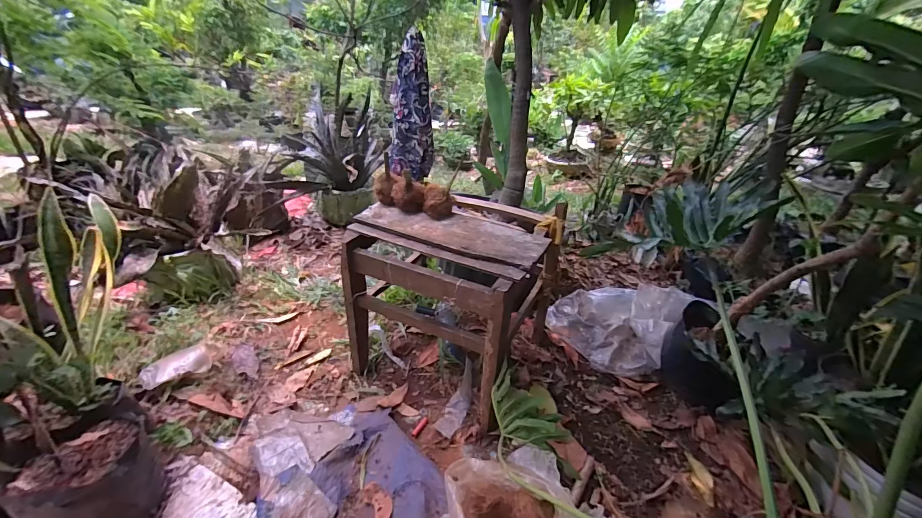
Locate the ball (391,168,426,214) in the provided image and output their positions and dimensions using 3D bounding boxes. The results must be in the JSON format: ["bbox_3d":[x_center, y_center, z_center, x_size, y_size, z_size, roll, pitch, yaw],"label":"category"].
[{"bbox_3d":[-0.136,-0.177,1.007,0.084,0.096,0.068,0,30,-7],"label":"ball"}]

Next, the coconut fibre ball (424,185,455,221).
[{"bbox_3d":[-0.054,-0.144,0.983,0.078,0.072,0.067,2,30,-3],"label":"coconut fibre ball"}]

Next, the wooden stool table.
[{"bbox_3d":[-0.024,0.086,1.056,0.460,0.411,0.392,18,32,23],"label":"wooden stool table"}]

